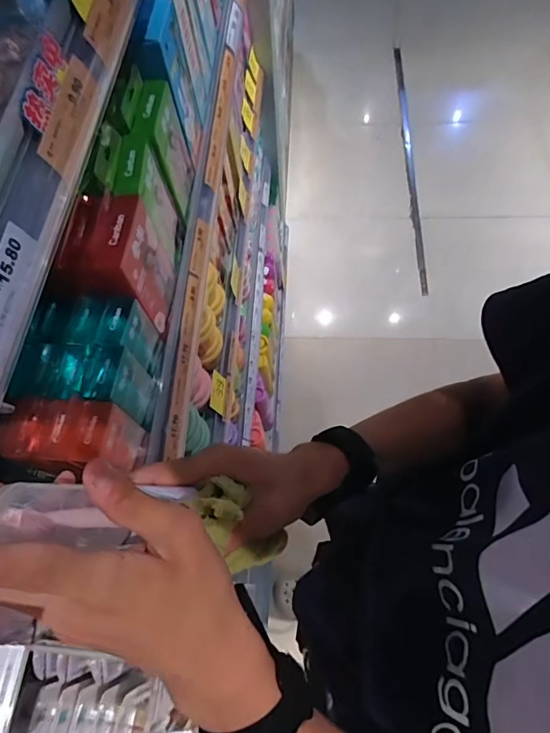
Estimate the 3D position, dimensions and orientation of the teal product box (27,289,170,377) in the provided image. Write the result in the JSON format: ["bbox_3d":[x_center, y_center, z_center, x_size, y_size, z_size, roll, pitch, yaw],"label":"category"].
[{"bbox_3d":[-0.179,-0.029,0.470,0.099,0.093,0.056,4,66,5],"label":"teal product box"}]

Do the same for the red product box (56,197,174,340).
[{"bbox_3d":[-0.155,-0.104,0.469,0.059,0.136,0.085,4,66,6],"label":"red product box"}]

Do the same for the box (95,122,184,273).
[{"bbox_3d":[-0.142,-0.182,0.506,0.046,0.153,0.089,-6,65,1],"label":"box"}]

